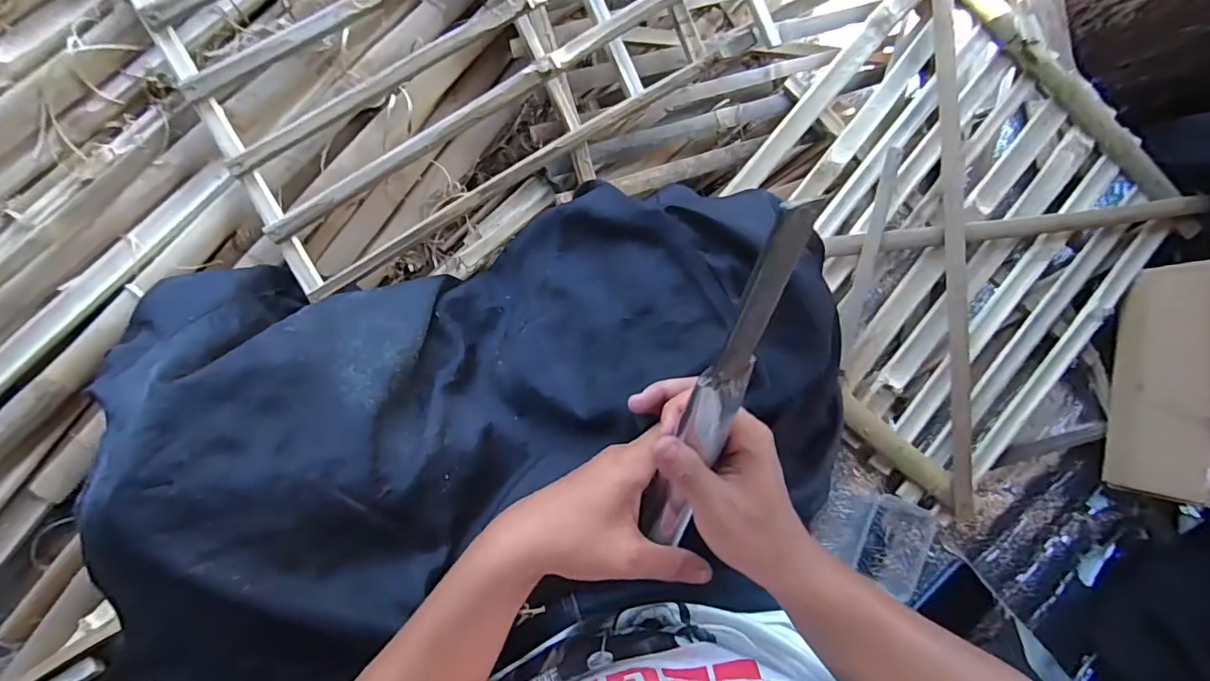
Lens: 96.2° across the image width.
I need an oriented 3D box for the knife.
[{"bbox_3d":[0.060,0.037,0.297,0.032,0.022,0.240,5,130,-10],"label":"knife"}]

